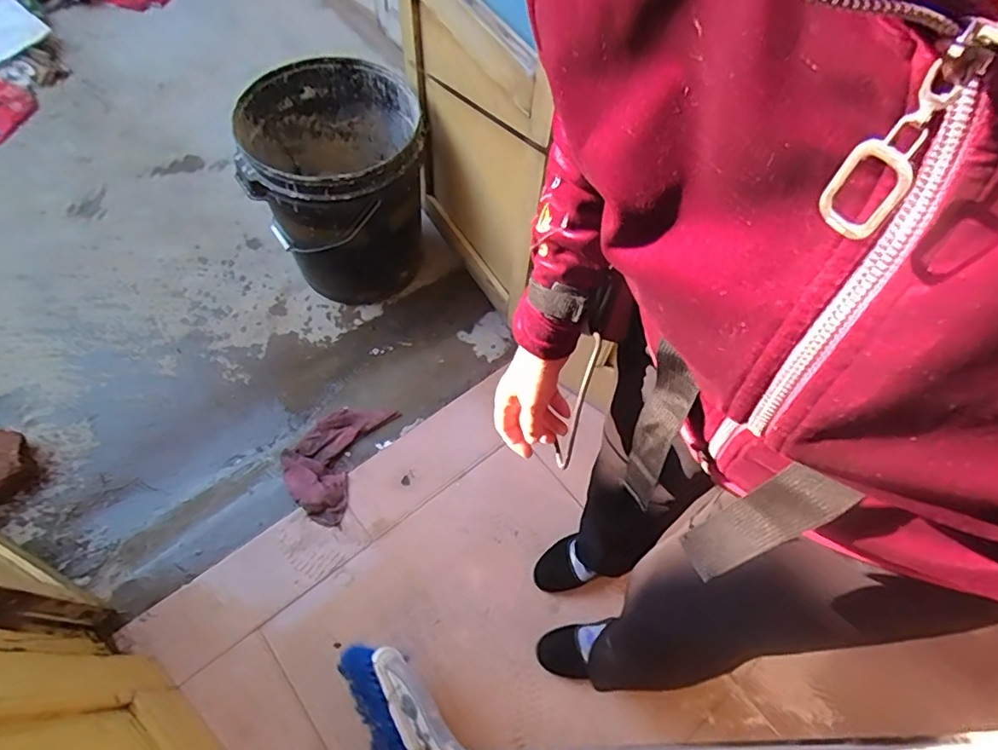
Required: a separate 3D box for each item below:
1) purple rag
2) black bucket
[{"bbox_3d":[-0.354,0.171,1.163,0.173,0.075,0.274,15,63,6],"label":"purple rag"},{"bbox_3d":[-0.351,-0.422,1.280,0.357,0.393,0.390,1,62,-2],"label":"black bucket"}]

